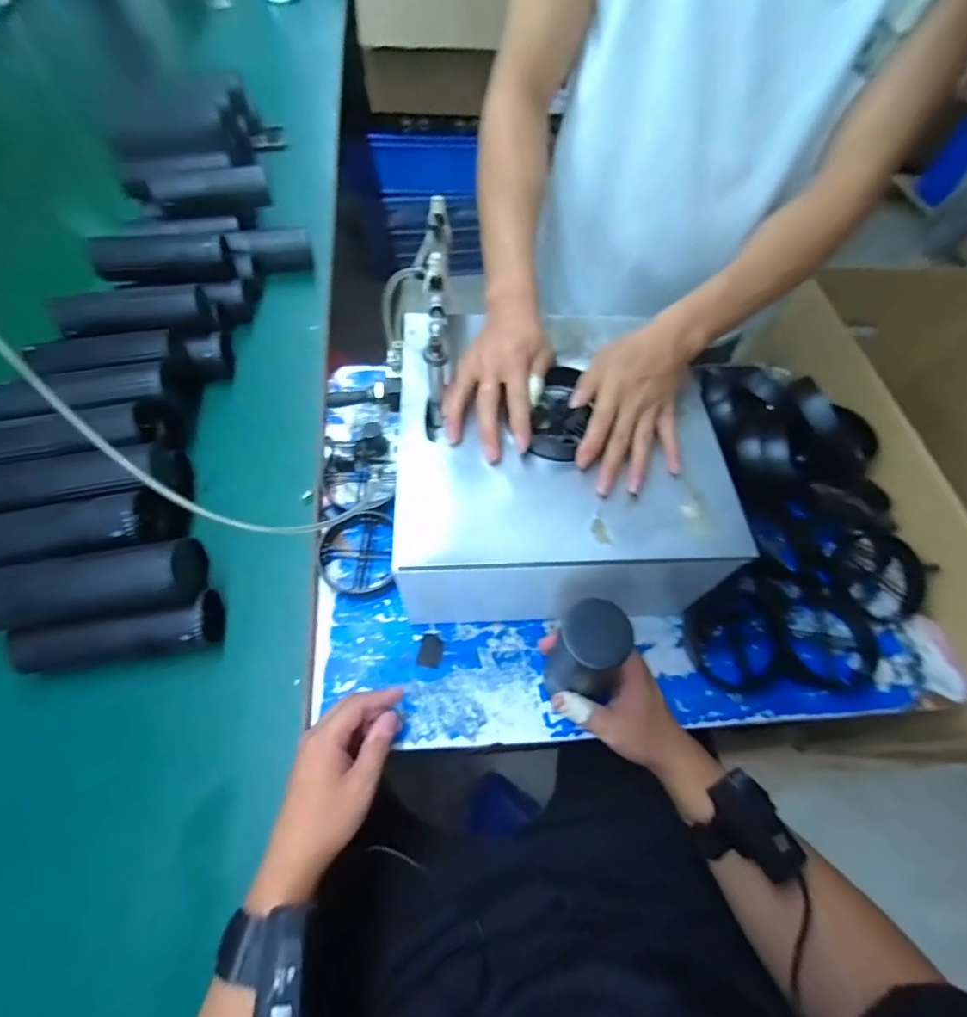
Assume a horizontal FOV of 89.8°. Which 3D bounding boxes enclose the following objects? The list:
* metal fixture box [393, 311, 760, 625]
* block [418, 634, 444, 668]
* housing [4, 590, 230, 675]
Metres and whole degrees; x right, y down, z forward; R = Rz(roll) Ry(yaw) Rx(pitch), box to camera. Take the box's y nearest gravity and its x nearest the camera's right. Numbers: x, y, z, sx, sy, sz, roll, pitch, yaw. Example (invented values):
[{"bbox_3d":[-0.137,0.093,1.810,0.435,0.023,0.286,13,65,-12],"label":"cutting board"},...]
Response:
[{"bbox_3d":[0.066,-0.045,0.530,0.295,0.161,0.288,0,61,-4],"label":"metal fixture box"},{"bbox_3d":[-0.055,0.149,0.507,0.023,0.004,0.032,10,61,2],"label":"block"},{"bbox_3d":[-0.340,0.116,0.462,0.163,0.064,0.055,-10,62,-9],"label":"housing"}]

